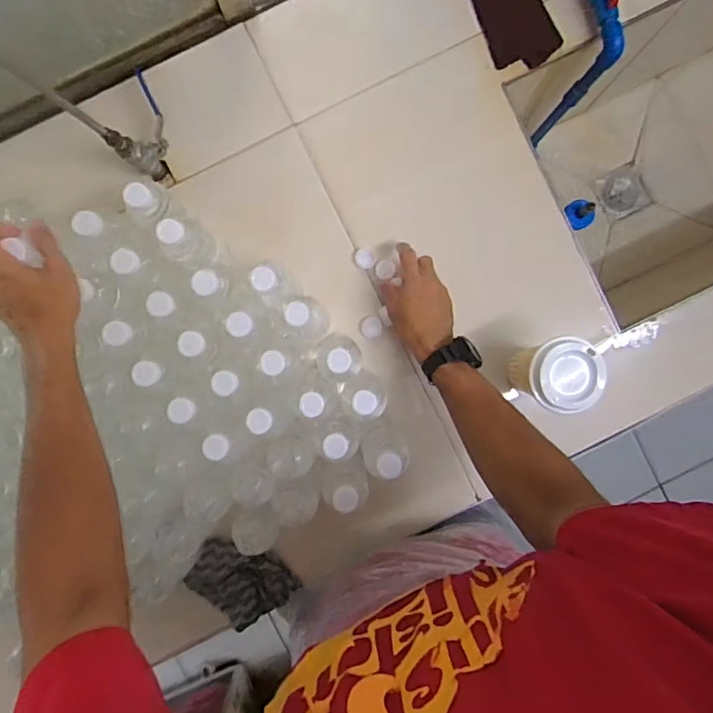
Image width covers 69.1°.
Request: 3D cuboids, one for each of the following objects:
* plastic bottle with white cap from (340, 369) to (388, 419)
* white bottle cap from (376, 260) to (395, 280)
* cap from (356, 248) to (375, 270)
[{"bbox_3d":[0.008,0.045,0.644,0.054,0.167,0.049,-41,91,0],"label":"plastic bottle with white cap"},{"bbox_3d":[0.041,-0.124,0.735,0.027,0.007,0.028,-7,91,0],"label":"white bottle cap"},{"bbox_3d":[0.012,-0.140,0.740,0.028,0.006,0.029,0,91,0],"label":"cap"}]

